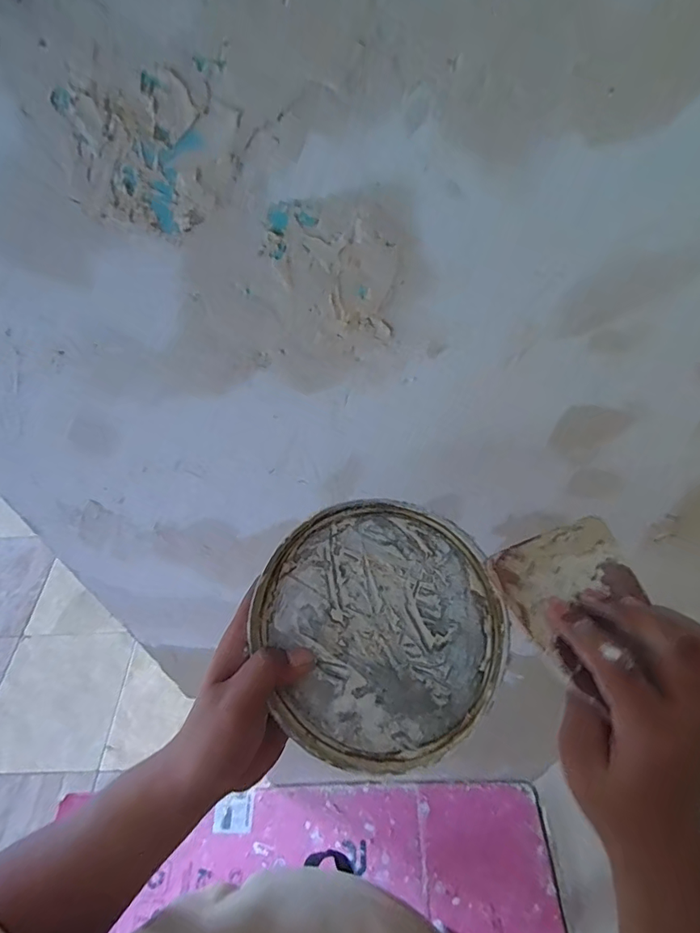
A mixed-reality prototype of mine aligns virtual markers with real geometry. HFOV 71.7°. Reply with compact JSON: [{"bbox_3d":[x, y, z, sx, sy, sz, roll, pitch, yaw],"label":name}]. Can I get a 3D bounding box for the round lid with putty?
[{"bbox_3d":[0.014,0.098,0.291,0.145,0.011,0.148,-3,77,13],"label":"round lid with putty"}]

